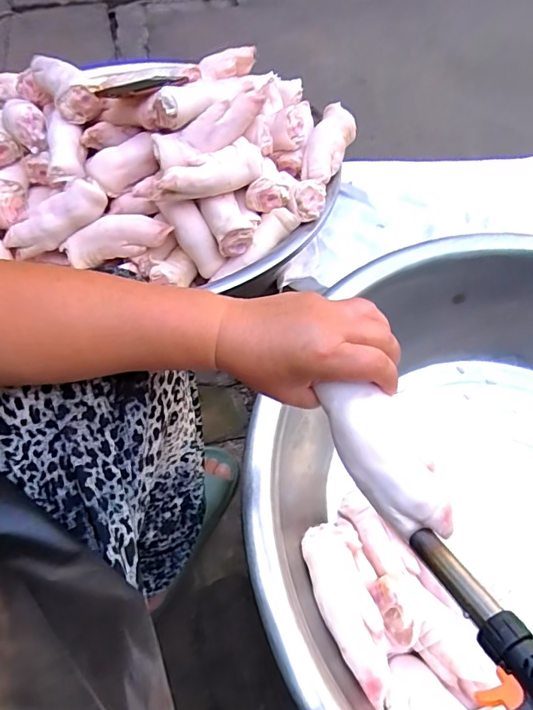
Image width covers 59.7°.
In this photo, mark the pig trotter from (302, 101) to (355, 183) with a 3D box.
[{"bbox_3d":[0.103,-0.364,0.819,0.070,0.051,0.188,22,62,13],"label":"pig trotter"}]

